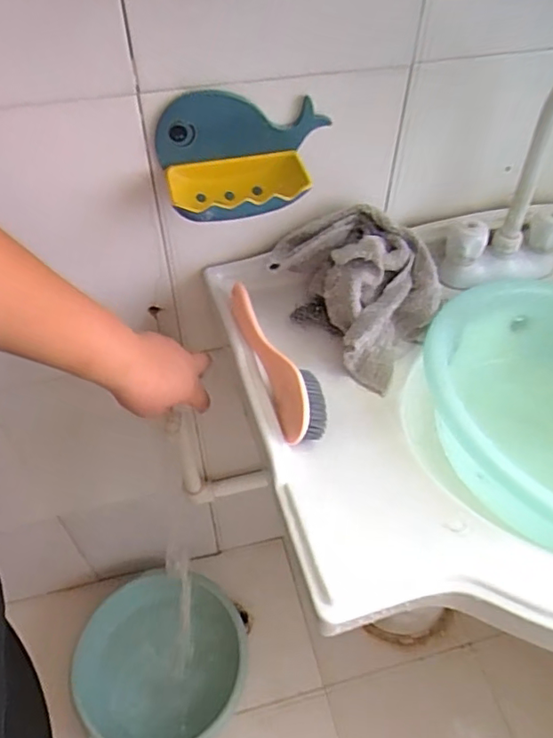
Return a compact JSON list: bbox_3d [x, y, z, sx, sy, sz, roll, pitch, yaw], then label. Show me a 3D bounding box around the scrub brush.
[{"bbox_3d":[-0.001,-0.014,0.529,0.039,0.032,0.181,-16,51,-14],"label":"scrub brush"}]

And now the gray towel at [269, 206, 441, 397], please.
[{"bbox_3d":[0.086,-0.089,0.571,0.124,0.087,0.188,-29,55,-23],"label":"gray towel"}]

